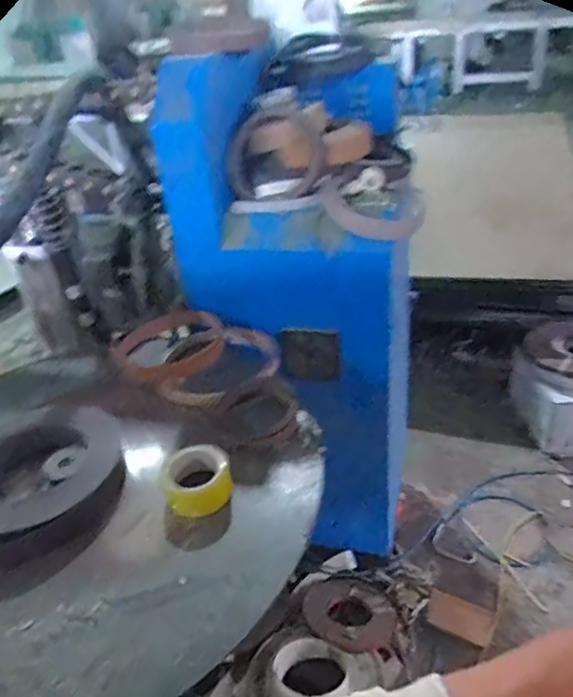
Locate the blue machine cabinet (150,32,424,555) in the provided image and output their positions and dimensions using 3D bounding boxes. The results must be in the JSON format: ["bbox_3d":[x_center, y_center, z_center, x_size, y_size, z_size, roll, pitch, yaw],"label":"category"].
[{"bbox_3d":[0.127,-0.113,1.507,0.449,1.222,0.659,11,38,26],"label":"blue machine cabinet"}]

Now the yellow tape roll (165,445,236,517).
[{"bbox_3d":[-0.132,0.198,0.827,0.098,0.036,0.105,-5,34,3],"label":"yellow tape roll"}]

